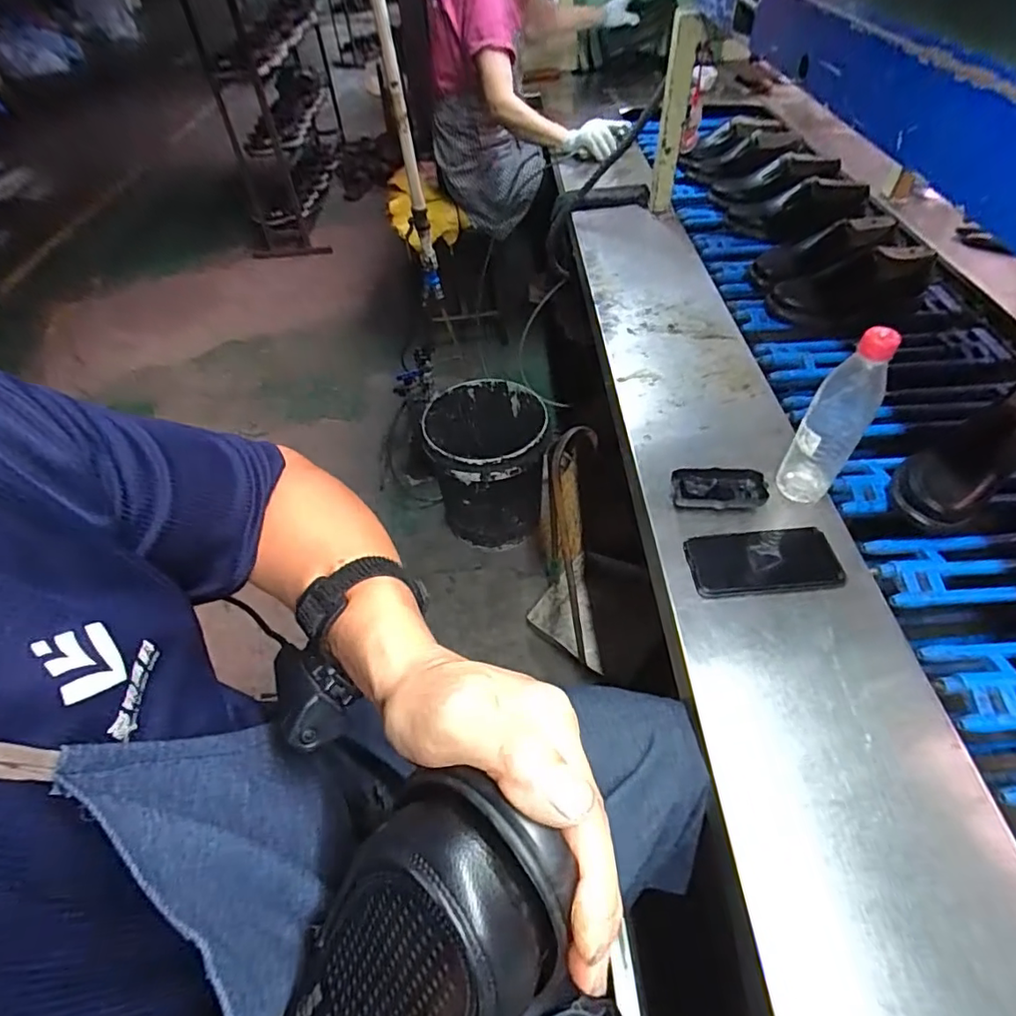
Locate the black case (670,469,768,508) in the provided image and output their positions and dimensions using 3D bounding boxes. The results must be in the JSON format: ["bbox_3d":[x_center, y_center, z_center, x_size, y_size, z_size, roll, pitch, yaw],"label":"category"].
[{"bbox_3d":[0.263,-0.023,0.696,0.109,0.026,0.056,-3,50,2],"label":"black case"}]

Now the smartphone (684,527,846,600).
[{"bbox_3d":[0.291,0.058,0.632,0.170,0.017,0.086,-6,50,-1],"label":"smartphone"}]

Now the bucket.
[{"bbox_3d":[-0.050,-0.105,1.481,0.293,0.353,0.306,-3,50,2],"label":"bucket"}]

